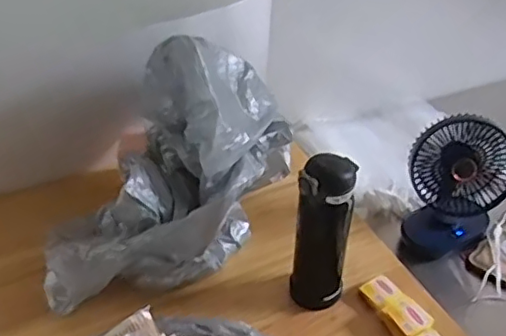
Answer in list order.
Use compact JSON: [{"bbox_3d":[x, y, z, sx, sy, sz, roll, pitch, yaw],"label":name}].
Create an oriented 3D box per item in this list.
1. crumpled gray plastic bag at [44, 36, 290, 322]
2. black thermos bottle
[{"bbox_3d":[-0.100,0.000,0.777,0.218,0.235,0.346,11,39,15],"label":"crumpled gray plastic bag"},{"bbox_3d":[0.083,0.085,0.739,0.064,0.223,0.061,6,37,7],"label":"black thermos bottle"}]

